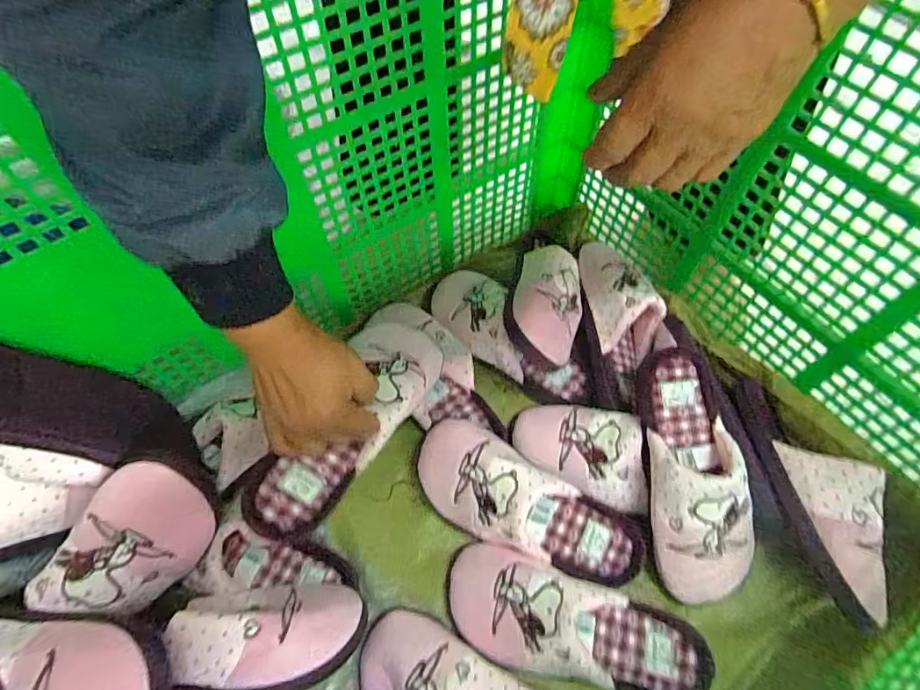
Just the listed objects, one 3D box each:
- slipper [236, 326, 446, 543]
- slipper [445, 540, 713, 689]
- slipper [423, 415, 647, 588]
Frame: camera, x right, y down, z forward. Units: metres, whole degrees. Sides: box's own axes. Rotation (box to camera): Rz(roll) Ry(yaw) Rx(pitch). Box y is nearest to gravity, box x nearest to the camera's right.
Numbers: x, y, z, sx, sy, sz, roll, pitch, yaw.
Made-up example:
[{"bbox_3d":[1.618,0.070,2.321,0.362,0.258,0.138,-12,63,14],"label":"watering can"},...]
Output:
[{"bbox_3d":[-0.105,0.072,0.460,0.089,0.049,0.226,31,70,16],"label":"slipper"},{"bbox_3d":[0.105,0.260,0.451,0.248,0.065,0.092,18,62,9],"label":"slipper"},{"bbox_3d":[0.065,0.155,0.483,0.239,0.058,0.086,25,63,13],"label":"slipper"}]

